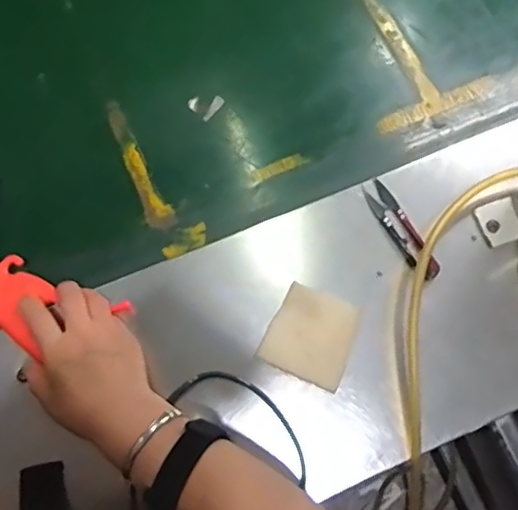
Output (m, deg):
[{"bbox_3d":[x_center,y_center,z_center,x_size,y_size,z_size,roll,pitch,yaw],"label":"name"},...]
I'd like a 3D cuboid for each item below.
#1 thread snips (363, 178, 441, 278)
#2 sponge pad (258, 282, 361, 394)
[{"bbox_3d":[0.129,-0.023,0.544,0.024,0.009,0.101,-30,77,-8],"label":"thread snips"},{"bbox_3d":[0.046,0.070,0.519,0.071,0.020,0.073,23,76,5],"label":"sponge pad"}]

